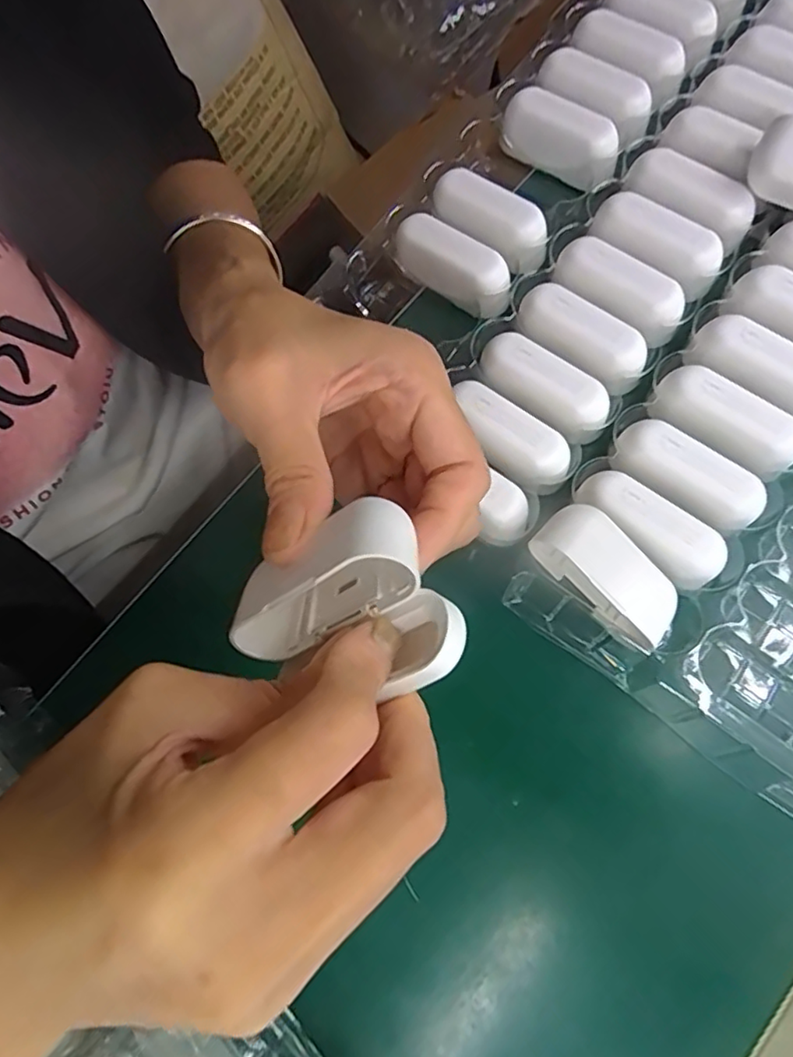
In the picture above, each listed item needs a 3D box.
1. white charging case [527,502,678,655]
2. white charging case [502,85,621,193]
[{"bbox_3d":[0.082,0.018,0.236,0.062,0.023,0.029,44,76,-3],"label":"white charging case"},{"bbox_3d":[0.086,-0.200,0.307,0.025,0.024,0.065,-43,75,-7],"label":"white charging case"}]

